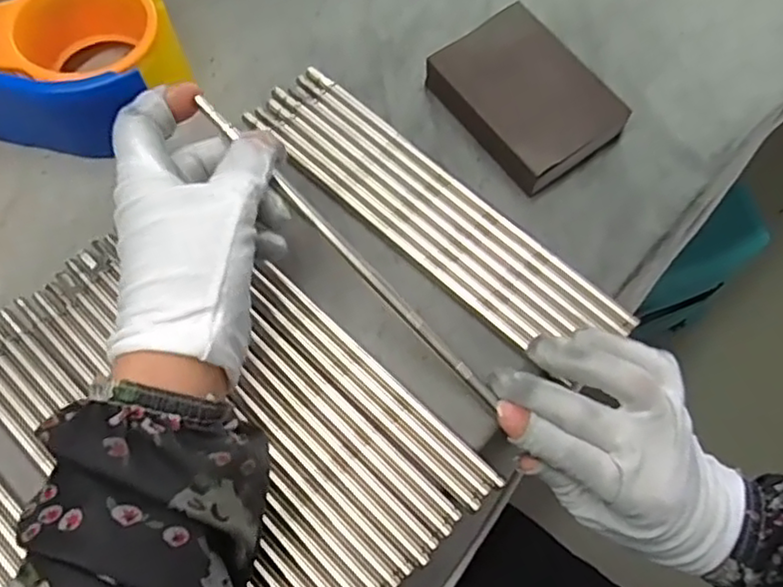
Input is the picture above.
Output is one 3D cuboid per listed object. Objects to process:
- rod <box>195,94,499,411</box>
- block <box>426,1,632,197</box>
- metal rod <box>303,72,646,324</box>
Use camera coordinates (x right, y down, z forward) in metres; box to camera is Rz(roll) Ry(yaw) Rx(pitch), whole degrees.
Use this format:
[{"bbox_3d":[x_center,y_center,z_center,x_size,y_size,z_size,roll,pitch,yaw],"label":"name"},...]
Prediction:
[{"bbox_3d":[-0.018,-0.018,0.304,0.200,0.006,0.008,46,77,-4],"label":"rod"},{"bbox_3d":[0.075,-0.110,0.362,0.077,0.025,0.099,-35,74,-10],"label":"block"},{"bbox_3d":[0.038,-0.059,0.354,0.236,0.005,0.010,41,77,13],"label":"metal rod"}]

